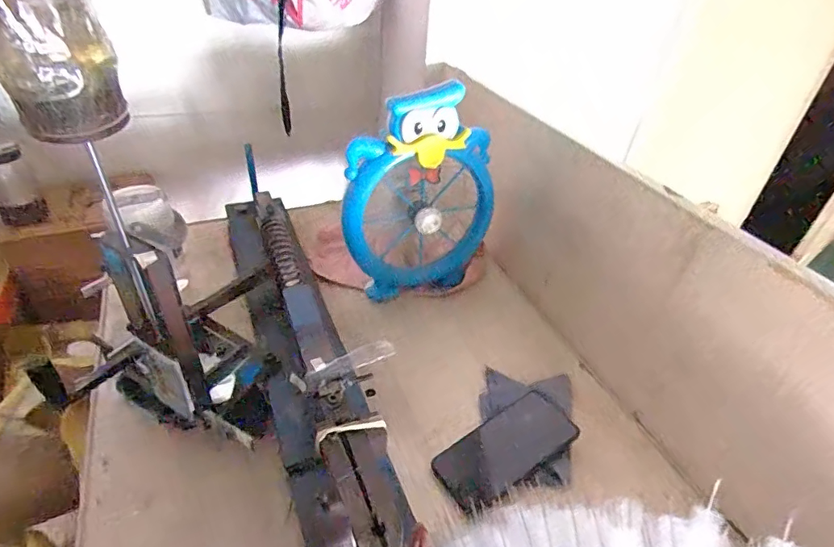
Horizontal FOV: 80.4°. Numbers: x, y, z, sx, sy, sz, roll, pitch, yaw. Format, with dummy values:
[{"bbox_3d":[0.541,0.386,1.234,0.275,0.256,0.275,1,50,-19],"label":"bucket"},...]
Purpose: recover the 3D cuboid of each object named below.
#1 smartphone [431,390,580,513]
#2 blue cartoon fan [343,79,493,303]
[{"bbox_3d":[0.101,0.196,0.558,0.162,0.012,0.076,-27,47,-18],"label":"smartphone"},{"bbox_3d":[0.008,-0.106,0.714,0.224,0.293,0.075,-6,39,-14],"label":"blue cartoon fan"}]

